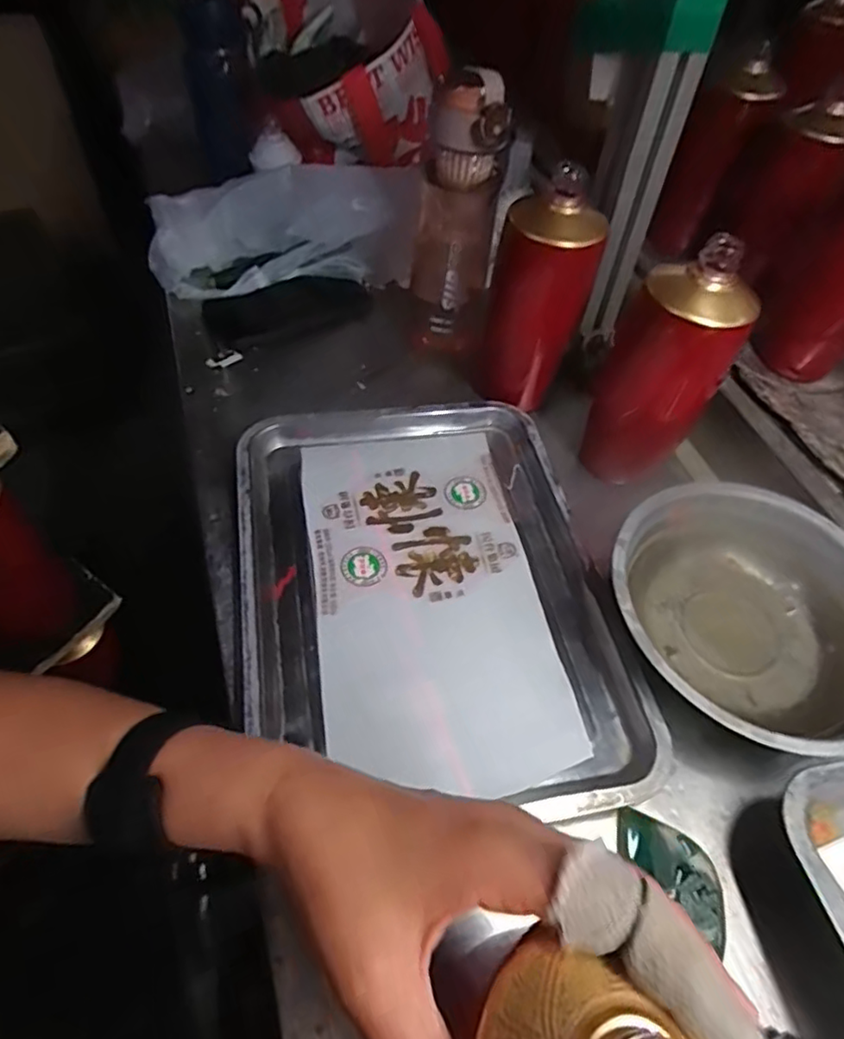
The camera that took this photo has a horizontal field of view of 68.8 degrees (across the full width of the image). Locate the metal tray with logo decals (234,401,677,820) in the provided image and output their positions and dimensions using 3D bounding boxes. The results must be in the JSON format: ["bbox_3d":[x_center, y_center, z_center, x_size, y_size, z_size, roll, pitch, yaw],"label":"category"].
[{"bbox_3d":[0.001,0.041,0.450,0.251,0.033,0.335,-10,55,-8],"label":"metal tray with logo decals"}]

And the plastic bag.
[{"bbox_3d":[-0.145,-0.295,0.640,0.266,0.111,0.093,-10,55,-8],"label":"plastic bag"}]

